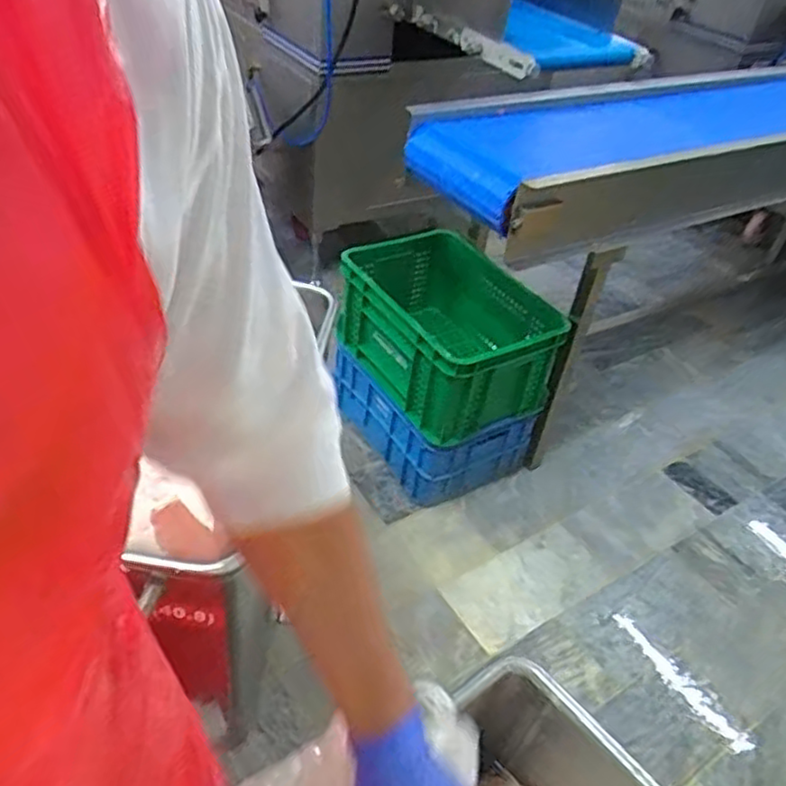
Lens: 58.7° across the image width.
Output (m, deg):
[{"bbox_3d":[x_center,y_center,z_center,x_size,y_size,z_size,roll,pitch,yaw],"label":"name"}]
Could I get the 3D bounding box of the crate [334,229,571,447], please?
[{"bbox_3d":[0.129,-0.167,1.831,0.384,0.292,0.588,-15,45,-26],"label":"crate"}]

